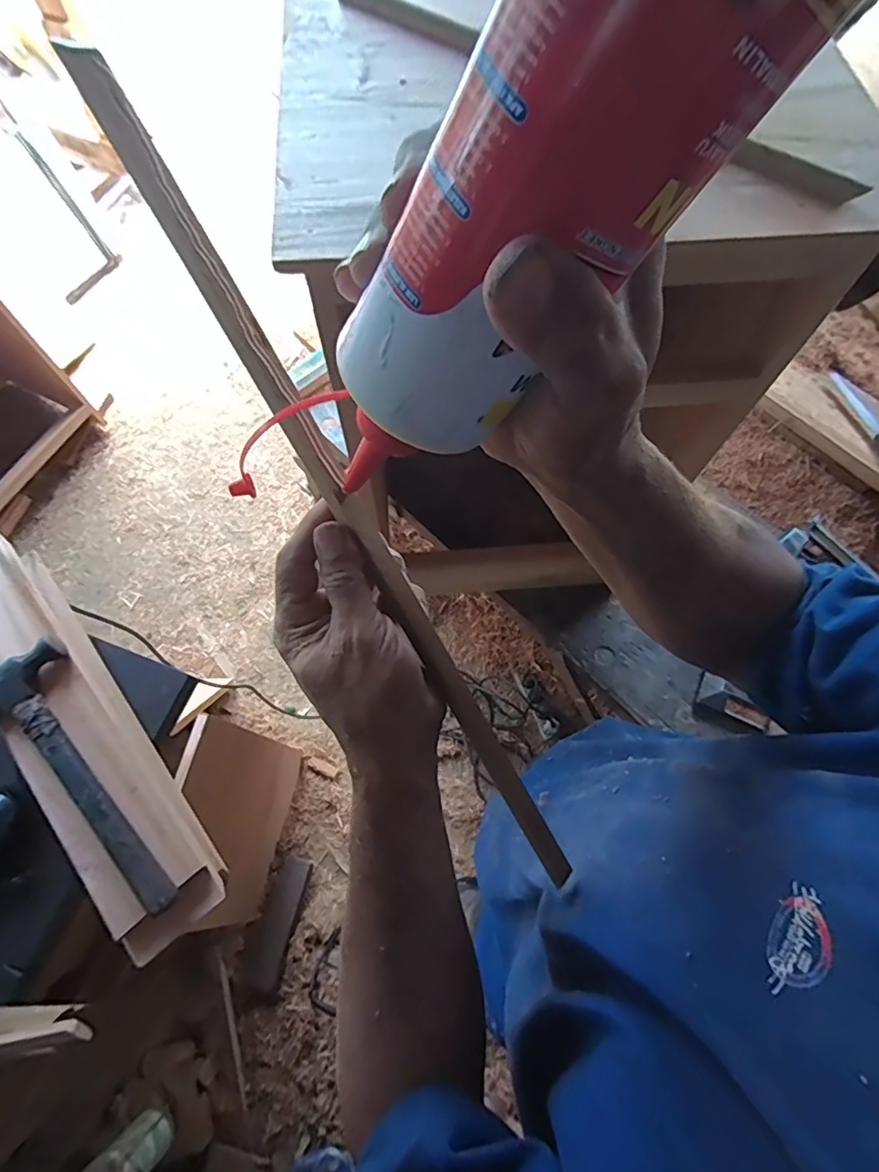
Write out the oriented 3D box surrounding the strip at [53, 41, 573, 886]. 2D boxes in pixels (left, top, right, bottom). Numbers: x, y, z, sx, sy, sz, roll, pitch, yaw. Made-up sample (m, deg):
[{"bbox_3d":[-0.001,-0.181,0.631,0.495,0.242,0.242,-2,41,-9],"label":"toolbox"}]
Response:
[{"bbox_3d":[-0.031,-0.014,0.269,0.014,0.011,0.443,-33,107,-12],"label":"strip"}]

